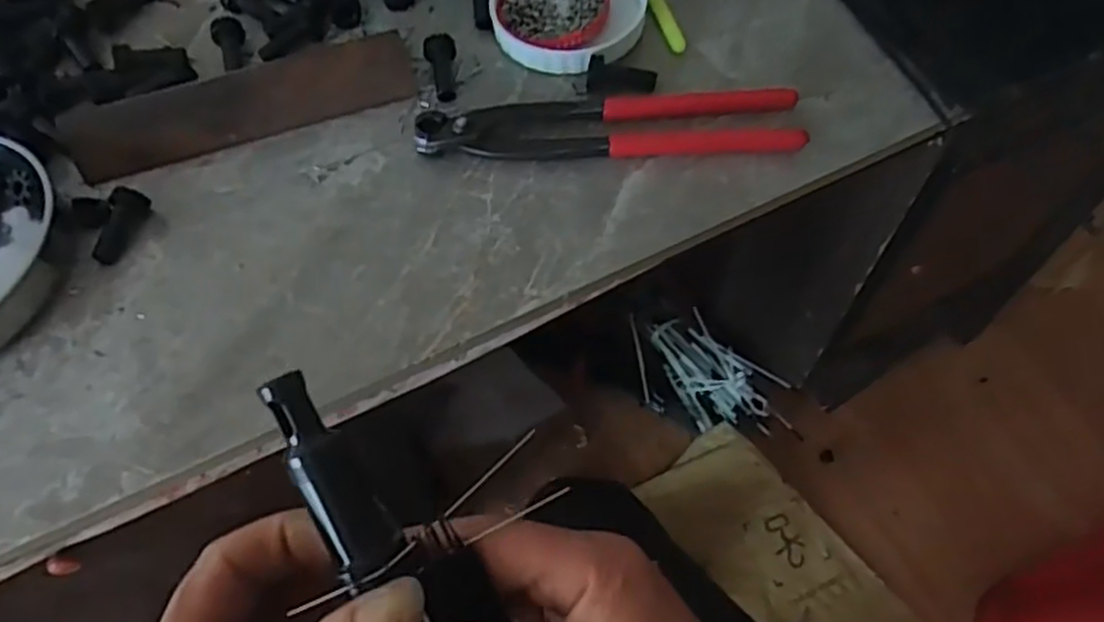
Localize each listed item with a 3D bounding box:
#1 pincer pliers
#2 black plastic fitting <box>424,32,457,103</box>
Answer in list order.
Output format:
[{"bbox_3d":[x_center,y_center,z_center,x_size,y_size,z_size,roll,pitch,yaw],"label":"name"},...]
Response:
[{"bbox_3d":[0.029,-0.098,0.396,0.194,0.014,0.035,0,61,2],"label":"pincer pliers"},{"bbox_3d":[-0.060,-0.136,0.423,0.017,0.013,0.041,-12,61,-4],"label":"black plastic fitting"}]

